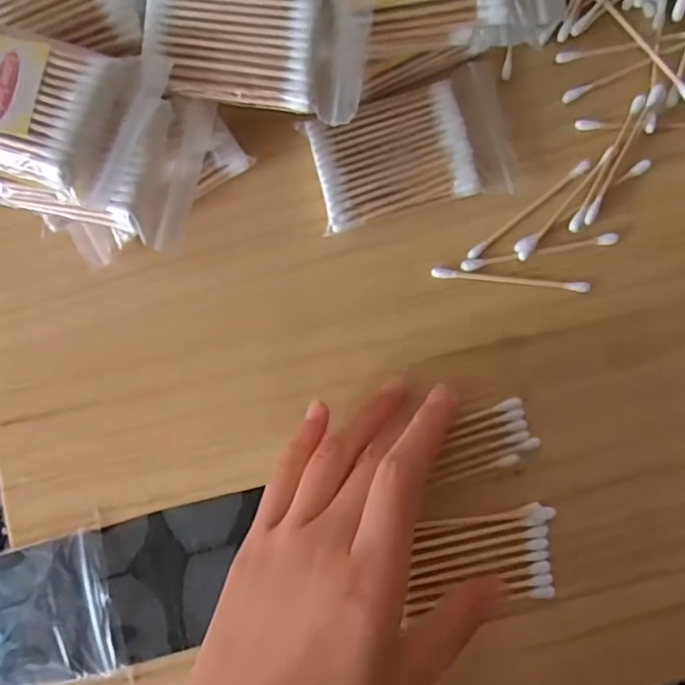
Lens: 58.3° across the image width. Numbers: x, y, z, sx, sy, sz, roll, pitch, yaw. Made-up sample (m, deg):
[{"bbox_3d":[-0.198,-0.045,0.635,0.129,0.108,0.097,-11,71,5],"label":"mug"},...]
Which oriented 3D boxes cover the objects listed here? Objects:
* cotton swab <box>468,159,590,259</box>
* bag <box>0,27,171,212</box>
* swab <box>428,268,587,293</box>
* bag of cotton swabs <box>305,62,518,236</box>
[{"bbox_3d":[0.088,-0.063,0.286,0.071,0.004,0.006,-38,79,-1],"label":"cotton swab"},{"bbox_3d":[-0.119,-0.095,0.239,0.083,0.015,0.062,20,84,9],"label":"bag"},{"bbox_3d":[0.078,-0.029,0.284,0.072,0.004,0.005,6,82,7],"label":"swab"},{"bbox_3d":[0.033,-0.093,0.290,0.092,0.013,0.062,-13,80,4],"label":"bag of cotton swabs"}]

